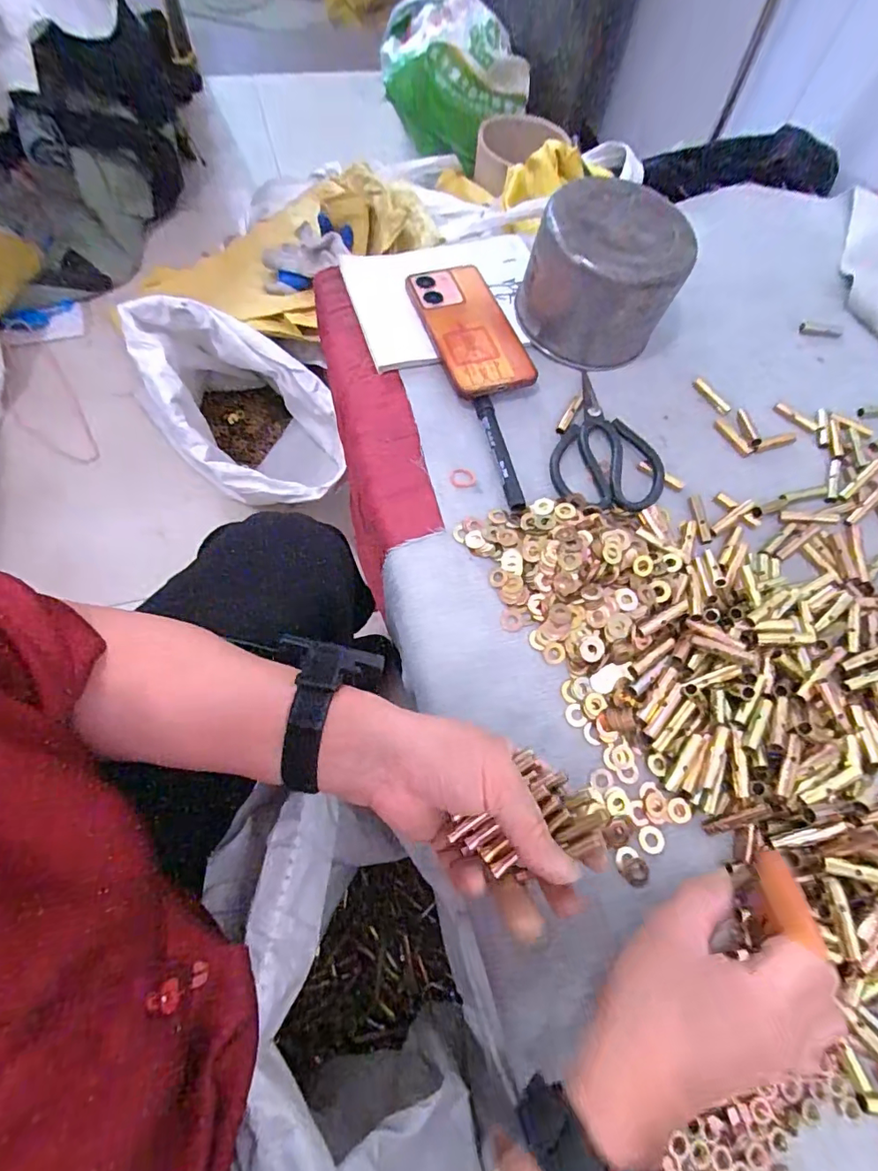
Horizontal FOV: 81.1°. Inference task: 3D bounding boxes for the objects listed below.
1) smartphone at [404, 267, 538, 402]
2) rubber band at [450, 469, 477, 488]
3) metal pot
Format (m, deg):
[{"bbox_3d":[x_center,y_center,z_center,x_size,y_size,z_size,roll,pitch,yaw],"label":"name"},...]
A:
[{"bbox_3d":[0.027,-0.243,0.483,0.074,0.015,0.155,-19,71,-9],"label":"smartphone"},{"bbox_3d":[0.021,-0.093,0.442,0.022,0.004,0.018,-4,67,-6],"label":"rubber band"},{"bbox_3d":[0.152,-0.278,0.465,0.121,0.108,0.113,2,66,-4],"label":"metal pot"}]

